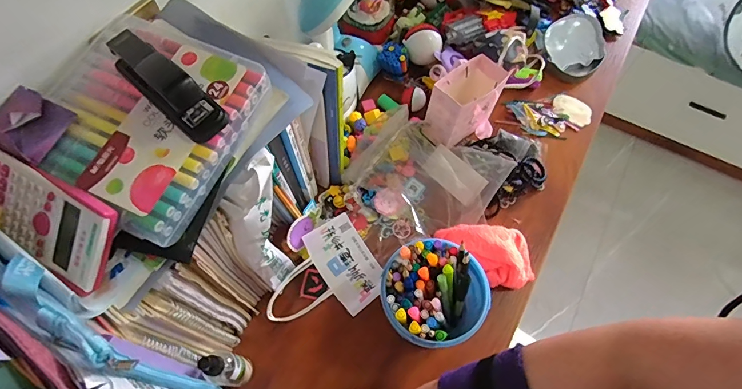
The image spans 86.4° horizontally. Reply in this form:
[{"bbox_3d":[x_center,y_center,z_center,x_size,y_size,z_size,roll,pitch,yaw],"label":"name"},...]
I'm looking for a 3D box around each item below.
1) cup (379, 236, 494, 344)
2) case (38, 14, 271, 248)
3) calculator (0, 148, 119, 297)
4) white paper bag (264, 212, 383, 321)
[{"bbox_3d":[0.079,0.142,0.539,0.128,0.136,0.127,0,64,0],"label":"cup"},{"bbox_3d":[-0.218,-0.076,0.376,0.188,0.041,0.193,23,66,11],"label":"case"},{"bbox_3d":[-0.284,0.017,0.337,0.146,0.012,0.079,29,103,8],"label":"calculator"},{"bbox_3d":[-0.076,0.127,0.591,0.172,0.032,0.136,-35,77,-1],"label":"white paper bag"}]

